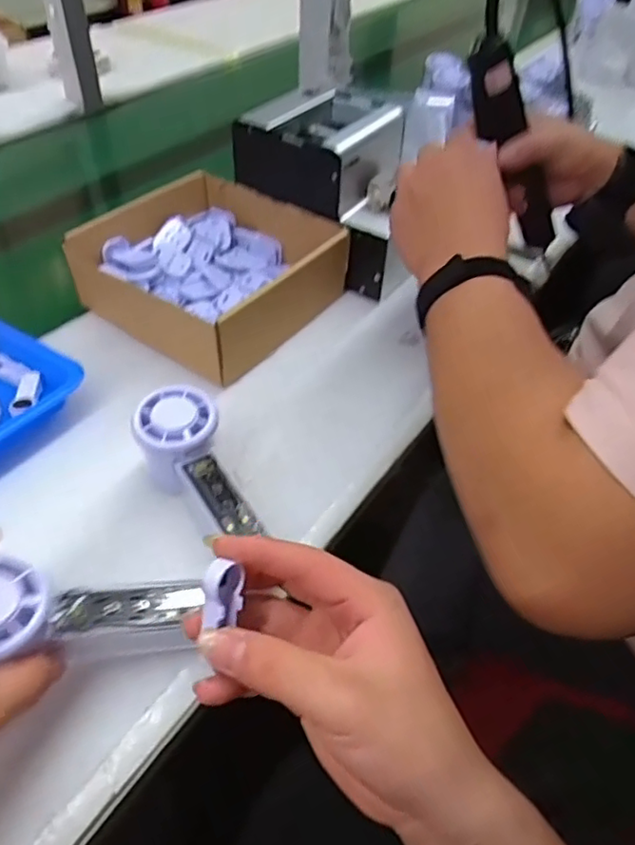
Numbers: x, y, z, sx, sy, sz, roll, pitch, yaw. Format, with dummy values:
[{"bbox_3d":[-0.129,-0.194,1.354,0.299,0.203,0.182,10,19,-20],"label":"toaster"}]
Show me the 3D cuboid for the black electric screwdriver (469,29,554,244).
[{"bbox_3d":[0.192,-0.257,0.581,0.041,0.207,0.038,-16,41,26],"label":"black electric screwdriver"}]

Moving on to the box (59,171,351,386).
[{"bbox_3d":[-0.105,-0.152,0.586,0.207,0.066,0.190,29,52,22],"label":"box"}]

